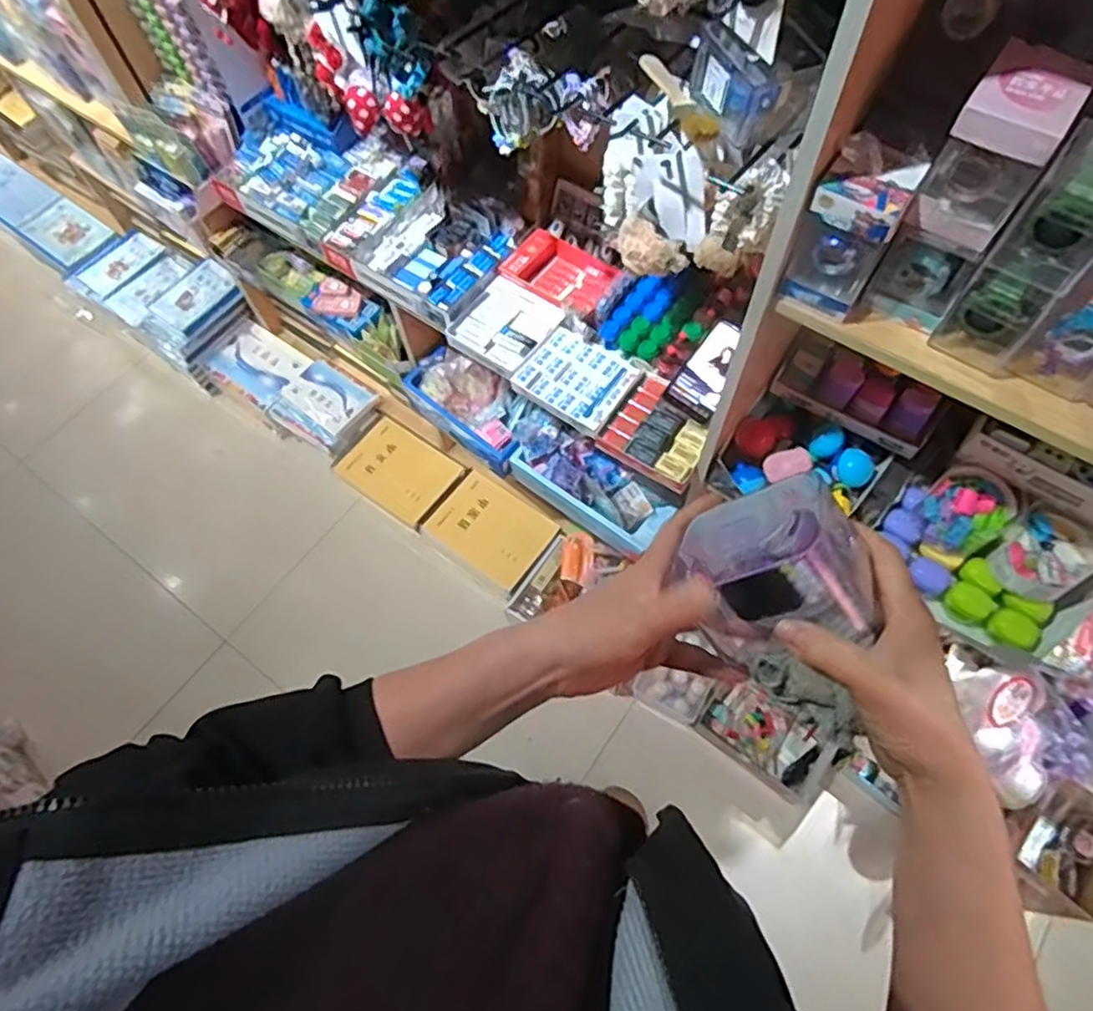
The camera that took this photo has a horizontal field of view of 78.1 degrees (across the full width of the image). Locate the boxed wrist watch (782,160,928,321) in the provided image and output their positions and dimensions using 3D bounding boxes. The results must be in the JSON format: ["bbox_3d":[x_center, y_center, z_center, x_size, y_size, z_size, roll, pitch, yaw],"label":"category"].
[{"bbox_3d":[0.245,-0.218,0.553,0.067,0.122,0.053,28,68,16],"label":"boxed wrist watch"}]

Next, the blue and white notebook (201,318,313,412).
[{"bbox_3d":[-0.730,-0.358,1.704,0.230,0.030,0.174,36,80,12],"label":"blue and white notebook"}]

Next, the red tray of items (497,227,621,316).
[{"bbox_3d":[0.026,-0.361,1.063,0.175,0.039,0.122,33,70,17],"label":"red tray of items"}]

